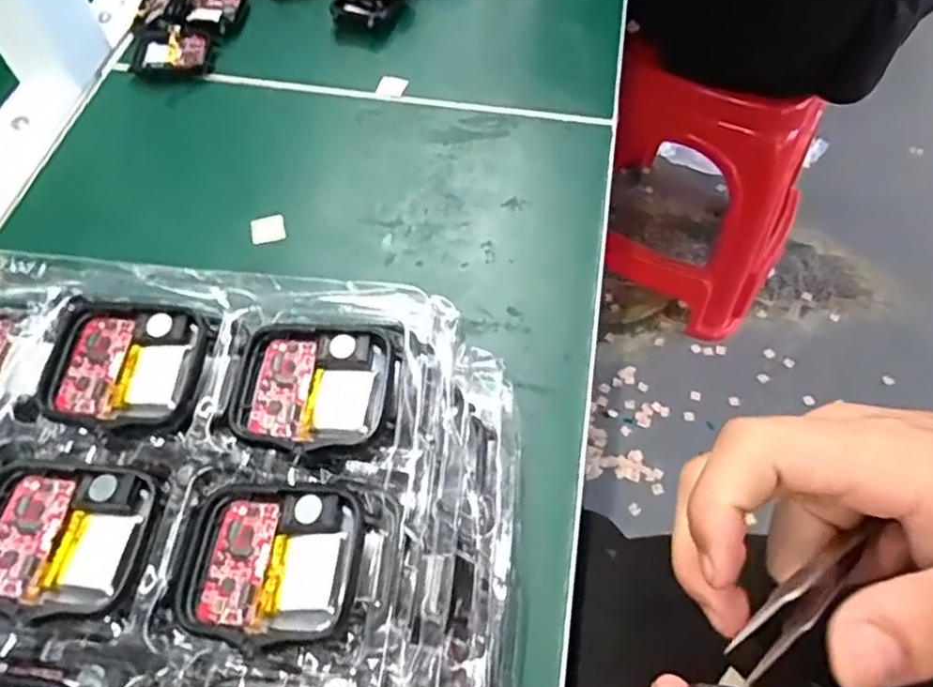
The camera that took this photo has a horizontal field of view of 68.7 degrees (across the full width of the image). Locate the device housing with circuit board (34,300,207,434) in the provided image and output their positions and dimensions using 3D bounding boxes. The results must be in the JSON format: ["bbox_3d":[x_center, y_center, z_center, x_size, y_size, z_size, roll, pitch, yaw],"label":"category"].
[{"bbox_3d":[-0.098,0.006,0.194,0.044,0.008,0.037,3,58,3],"label":"device housing with circuit board"}]

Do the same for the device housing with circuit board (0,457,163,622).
[{"bbox_3d":[-0.104,0.049,0.173,0.045,0.007,0.037,5,58,4],"label":"device housing with circuit board"}]

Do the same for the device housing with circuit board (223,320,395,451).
[{"bbox_3d":[-0.044,0.012,0.192,0.043,0.007,0.038,6,58,5],"label":"device housing with circuit board"}]

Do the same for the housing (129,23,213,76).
[{"bbox_3d":[-0.173,-0.173,0.402,0.044,0.009,0.034,-5,58,-2],"label":"housing"}]

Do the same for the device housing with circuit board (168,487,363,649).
[{"bbox_3d":[-0.049,0.054,0.168,0.042,0.007,0.036,2,58,2],"label":"device housing with circuit board"}]

